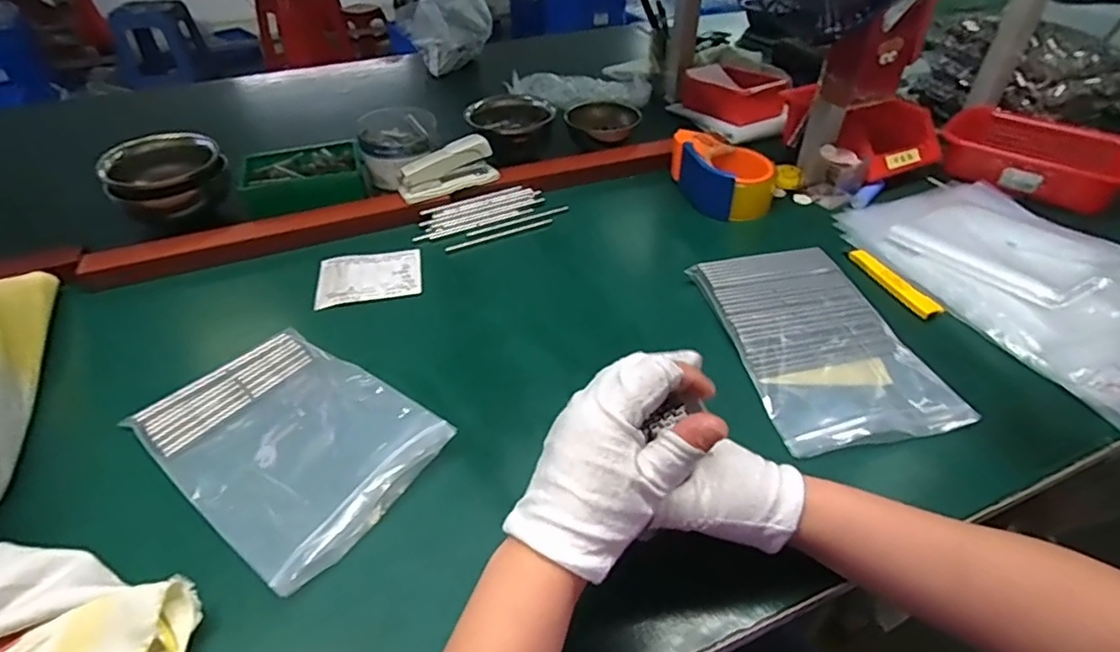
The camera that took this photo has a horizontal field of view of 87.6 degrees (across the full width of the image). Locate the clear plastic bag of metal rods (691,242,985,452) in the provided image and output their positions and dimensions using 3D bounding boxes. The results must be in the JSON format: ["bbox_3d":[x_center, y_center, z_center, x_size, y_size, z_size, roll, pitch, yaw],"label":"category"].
[{"bbox_3d":[0.235,0.006,0.538,0.150,0.017,0.236,-7,42,-9],"label":"clear plastic bag of metal rods"}]

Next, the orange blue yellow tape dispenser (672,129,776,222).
[{"bbox_3d":[0.206,-0.196,0.754,0.085,0.064,0.138,-21,46,-23],"label":"orange blue yellow tape dispenser"}]

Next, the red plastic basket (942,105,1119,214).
[{"bbox_3d":[0.627,-0.223,0.759,0.169,0.056,0.198,-30,50,-30],"label":"red plastic basket"}]

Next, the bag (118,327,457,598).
[{"bbox_3d":[-0.215,0.083,0.463,0.235,0.025,0.153,27,49,27],"label":"bag"}]

